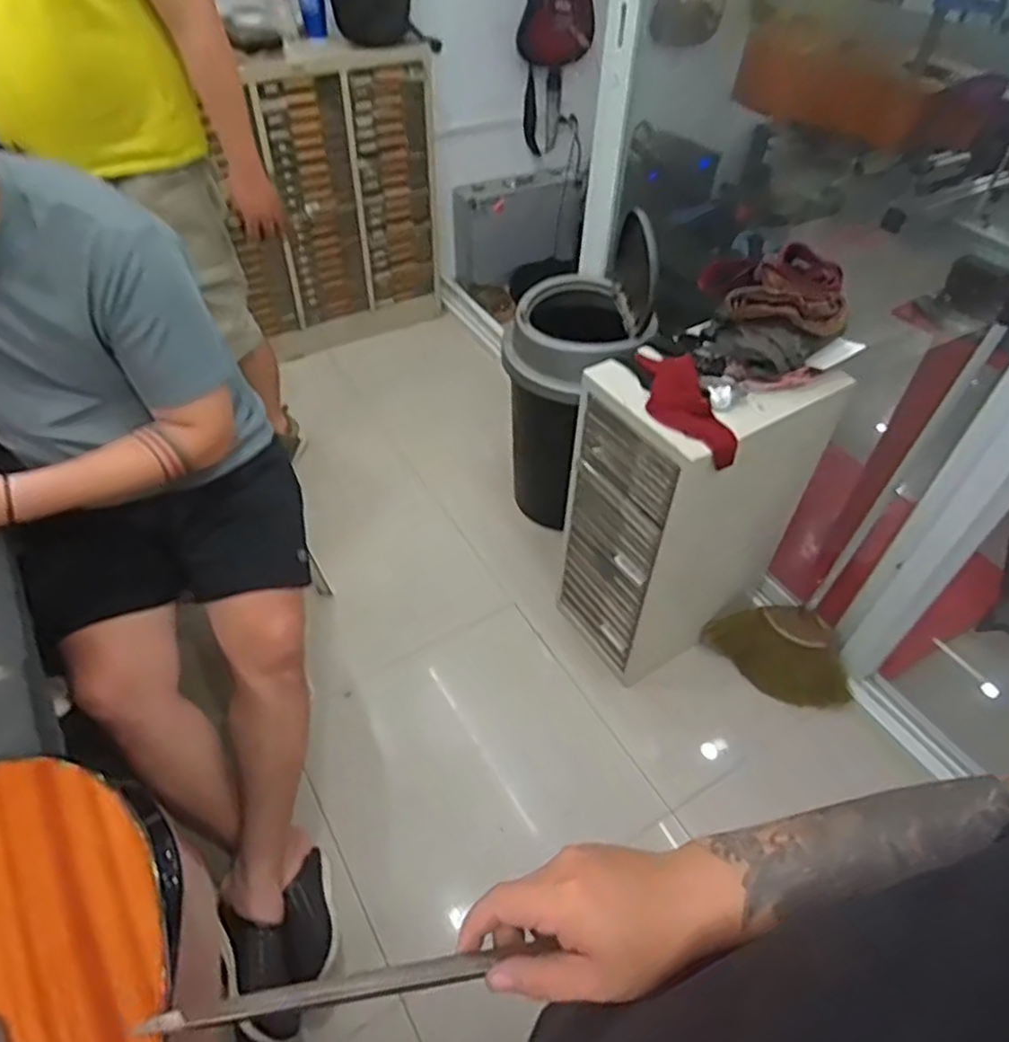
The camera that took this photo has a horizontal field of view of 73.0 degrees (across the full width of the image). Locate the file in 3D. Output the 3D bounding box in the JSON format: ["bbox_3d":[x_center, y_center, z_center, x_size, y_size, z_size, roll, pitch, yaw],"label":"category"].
[{"bbox_3d":[-0.076,0.245,0.360,0.203,0.009,0.013,1,46,-20],"label":"file"}]

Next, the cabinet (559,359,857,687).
[{"bbox_3d":[0.395,-0.029,1.501,0.468,0.741,0.310,-31,55,-25],"label":"cabinet"}]

